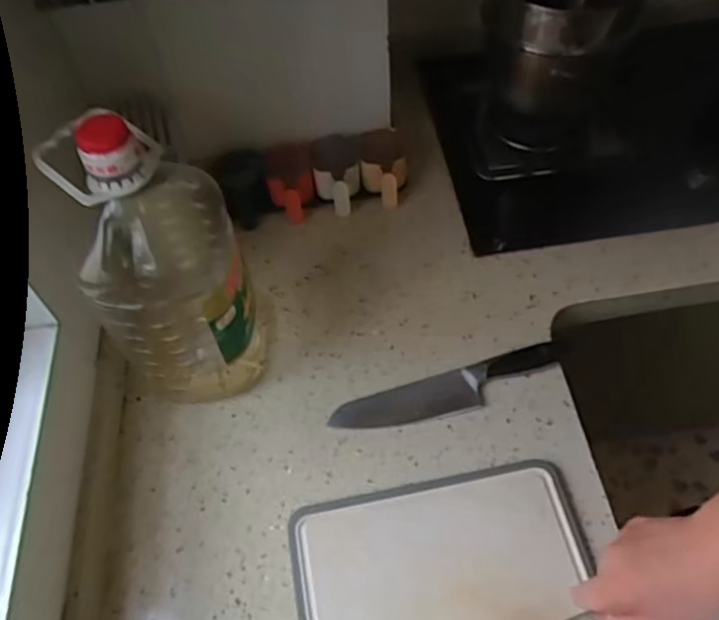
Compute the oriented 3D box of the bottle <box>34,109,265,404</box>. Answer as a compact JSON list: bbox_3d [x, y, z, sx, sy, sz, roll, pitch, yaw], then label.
[{"bbox_3d":[-0.196,-0.050,0.663,0.137,0.342,0.158,-15,54,-7],"label":"bottle"}]

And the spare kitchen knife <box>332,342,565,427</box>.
[{"bbox_3d":[0.106,0.090,0.737,0.276,0.023,0.052,-14,54,-6],"label":"spare kitchen knife"}]

